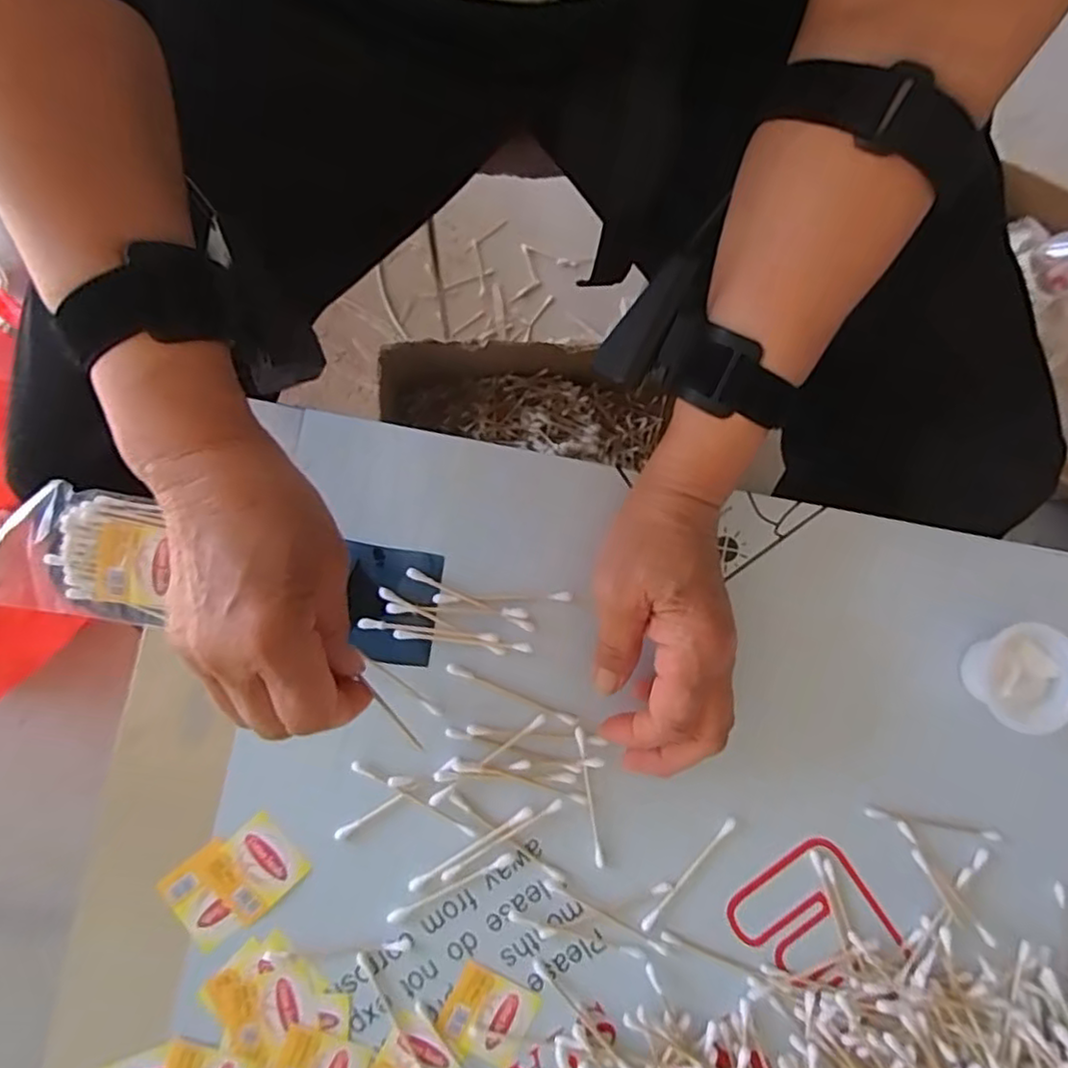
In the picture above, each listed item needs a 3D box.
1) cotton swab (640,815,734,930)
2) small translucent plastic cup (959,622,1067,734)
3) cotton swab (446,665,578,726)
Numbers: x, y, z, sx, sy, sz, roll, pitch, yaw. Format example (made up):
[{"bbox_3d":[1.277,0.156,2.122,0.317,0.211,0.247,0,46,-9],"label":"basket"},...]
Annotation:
[{"bbox_3d":[0.081,0.176,0.345,0.005,0.004,0.071,43,85,0],"label":"cotton swab"},{"bbox_3d":[0.253,0.075,0.351,0.048,0.034,0.052,0,87,-3],"label":"small translucent plastic cup"},{"bbox_3d":[-0.012,0.084,0.347,0.073,0.004,0.005,23,86,-2],"label":"cotton swab"}]

